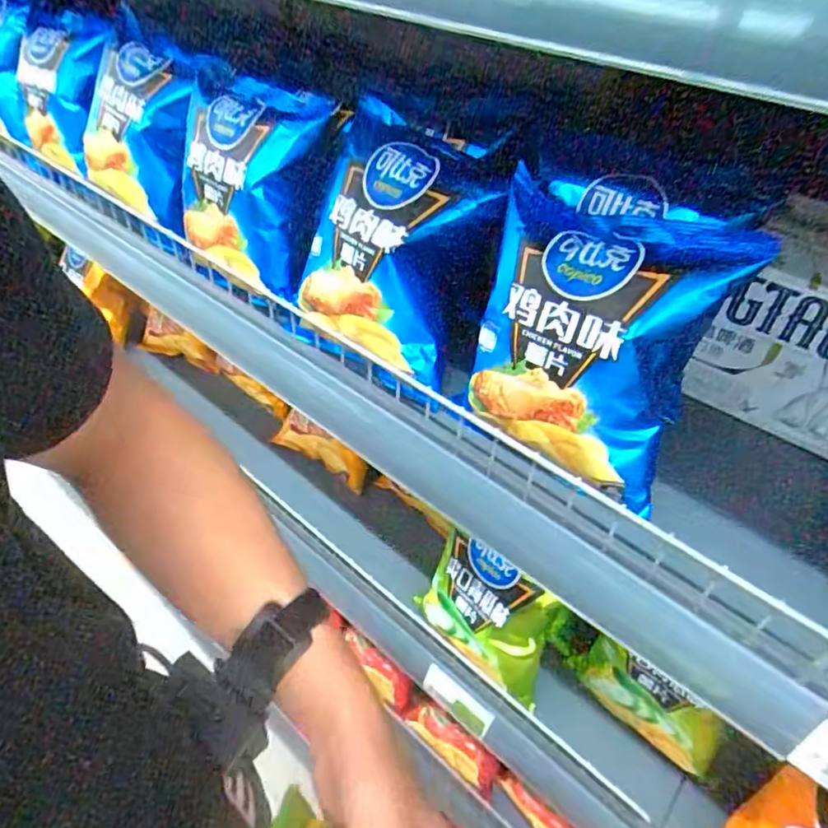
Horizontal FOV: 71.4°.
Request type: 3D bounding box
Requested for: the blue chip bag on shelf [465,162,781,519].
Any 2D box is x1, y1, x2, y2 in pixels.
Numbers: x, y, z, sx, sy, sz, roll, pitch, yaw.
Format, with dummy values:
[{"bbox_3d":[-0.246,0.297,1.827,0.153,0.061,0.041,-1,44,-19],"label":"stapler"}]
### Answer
[{"bbox_3d":[0.105,-0.033,0.365,0.139,0.171,0.071,22,45,18],"label":"blue chip bag on shelf"}]

